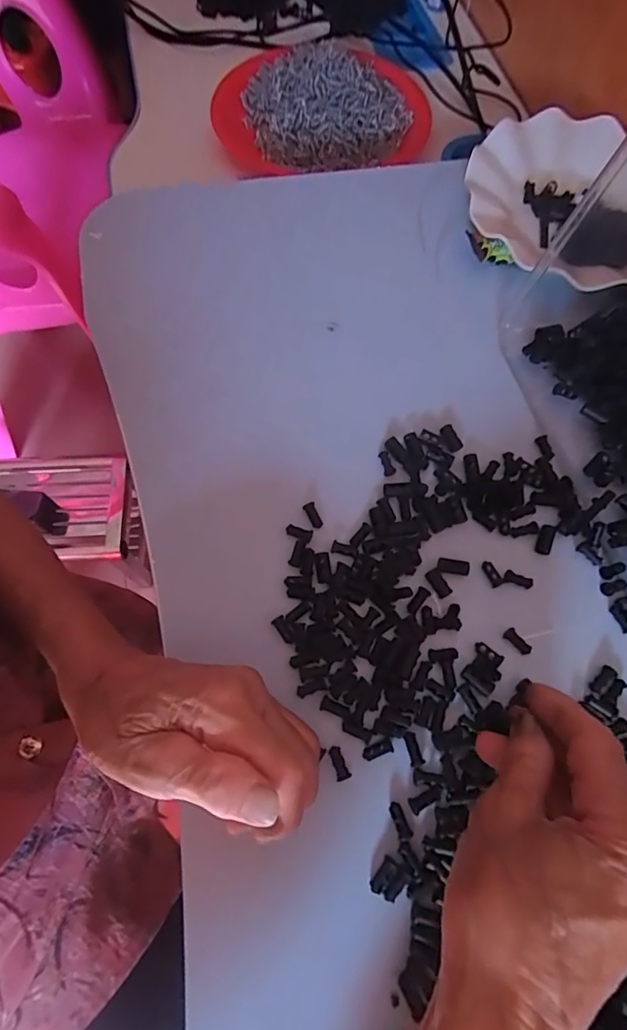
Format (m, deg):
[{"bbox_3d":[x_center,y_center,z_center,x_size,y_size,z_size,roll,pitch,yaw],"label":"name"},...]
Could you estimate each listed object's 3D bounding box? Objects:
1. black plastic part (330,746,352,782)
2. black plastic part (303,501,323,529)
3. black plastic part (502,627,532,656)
[{"bbox_3d":[0.014,0.131,0.260,0.007,0.004,0.016,-16,69,-8],"label":"black plastic part"},{"bbox_3d":[0.000,0.000,0.311,0.007,0.004,0.017,-24,71,-11],"label":"black plastic part"},{"bbox_3d":[0.121,0.074,0.290,0.008,0.004,0.017,-40,74,-16],"label":"black plastic part"}]

